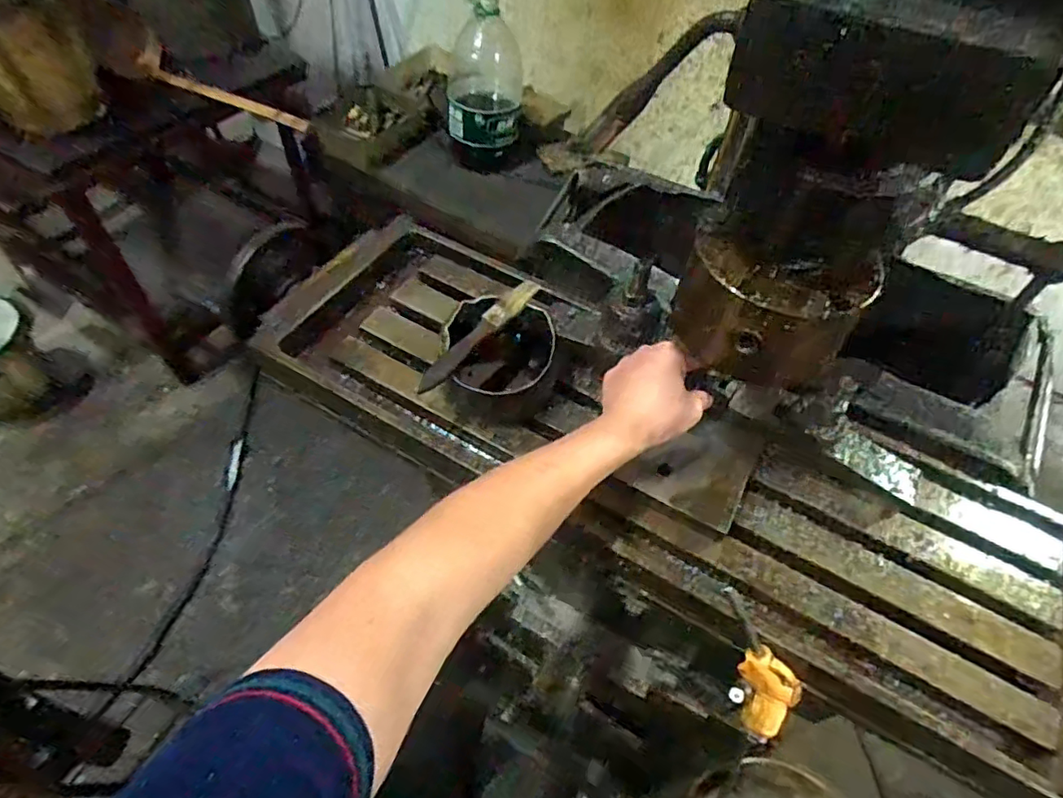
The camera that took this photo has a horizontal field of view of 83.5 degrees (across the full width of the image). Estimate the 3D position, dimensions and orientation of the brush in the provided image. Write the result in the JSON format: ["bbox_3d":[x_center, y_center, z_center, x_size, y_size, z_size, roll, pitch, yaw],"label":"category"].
[{"bbox_3d":[-0.046,-0.060,0.534,0.020,0.021,0.154,36,59,19],"label":"brush"}]

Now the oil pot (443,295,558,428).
[{"bbox_3d":[-0.029,-0.039,0.548,0.097,0.064,0.102,2,54,-3],"label":"oil pot"}]

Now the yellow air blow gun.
[{"bbox_3d":[0.181,0.212,0.454,0.044,0.196,0.024,20,50,43],"label":"yellow air blow gun"}]

